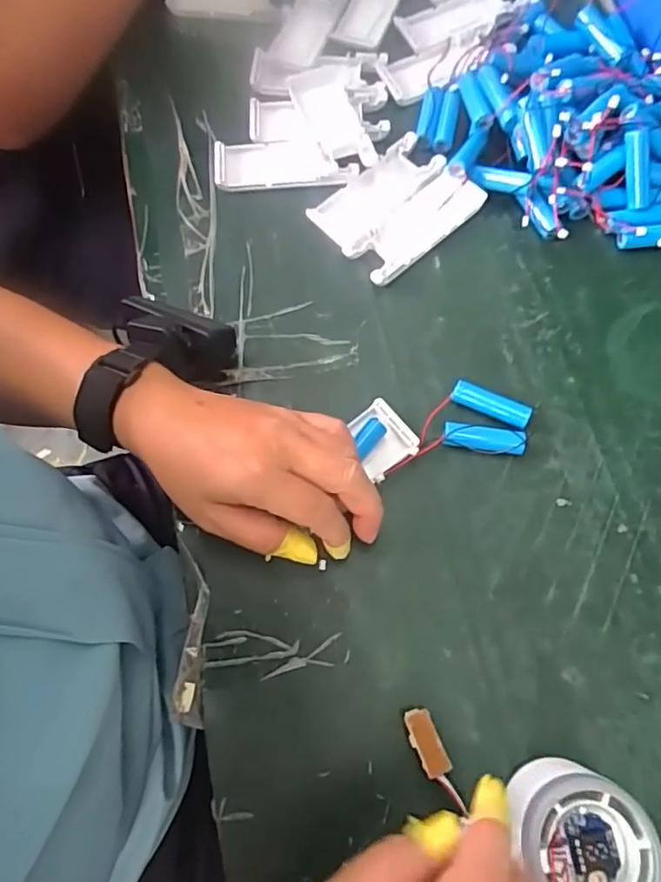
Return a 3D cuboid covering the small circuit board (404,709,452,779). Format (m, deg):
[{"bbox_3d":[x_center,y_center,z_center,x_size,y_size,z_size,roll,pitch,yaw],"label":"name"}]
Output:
[{"bbox_3d":[0.050,0.158,0.302,0.015,0.006,0.033,-23,59,-5],"label":"small circuit board"}]

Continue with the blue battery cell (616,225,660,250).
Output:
[{"bbox_3d":[0.227,-0.141,0.396,0.053,0.013,0.012,-8,71,1],"label":"blue battery cell"}]

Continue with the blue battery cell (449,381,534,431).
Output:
[{"bbox_3d":[0.102,-0.023,0.366,0.050,0.014,0.015,26,75,11],"label":"blue battery cell"}]

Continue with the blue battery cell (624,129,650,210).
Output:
[{"bbox_3d":[0.211,-0.186,0.393,0.016,0.049,0.011,-24,30,-5],"label":"blue battery cell"}]

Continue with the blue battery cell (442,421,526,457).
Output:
[{"bbox_3d":[0.096,-0.001,0.360,0.050,0.013,0.016,7,72,5],"label":"blue battery cell"}]

